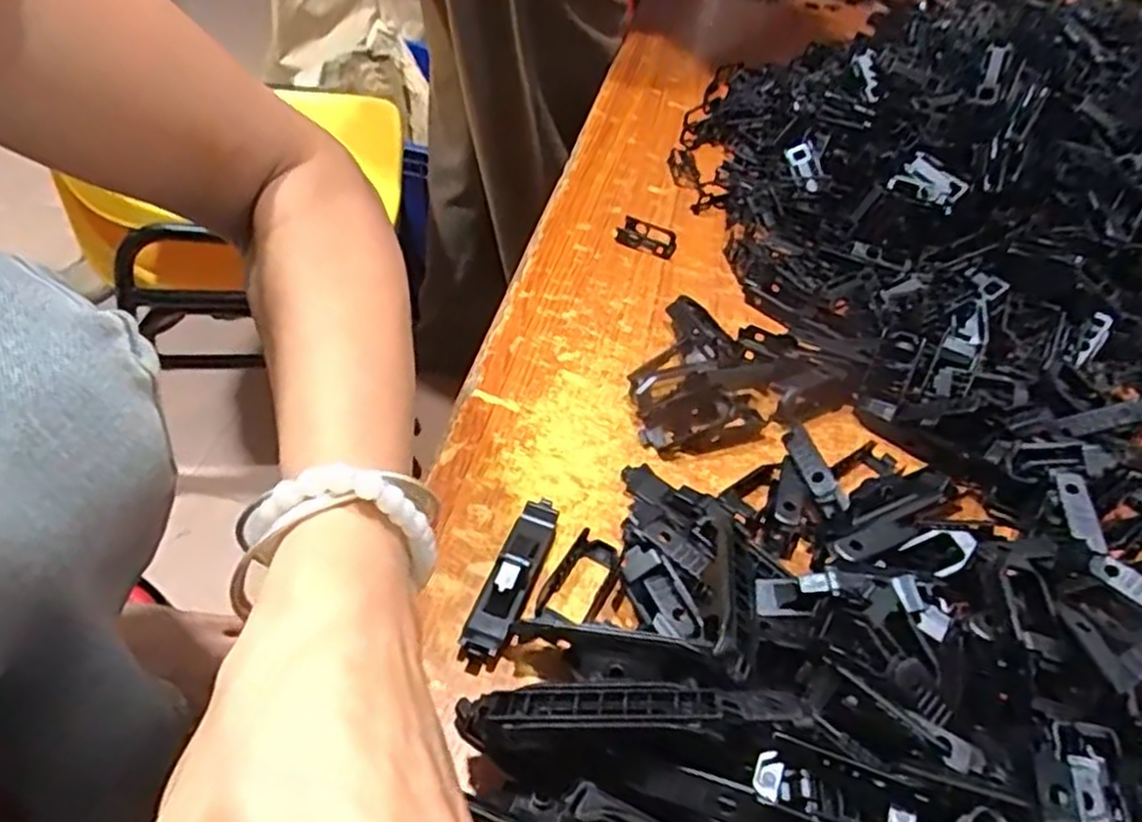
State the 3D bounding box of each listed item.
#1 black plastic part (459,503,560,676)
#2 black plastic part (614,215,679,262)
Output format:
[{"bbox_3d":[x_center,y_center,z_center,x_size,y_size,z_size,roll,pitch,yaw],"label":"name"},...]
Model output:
[{"bbox_3d":[-0.025,0.072,0.315,0.019,0.009,0.082,16,47,8],"label":"black plastic part"},{"bbox_3d":[0.051,-0.119,0.512,0.040,0.015,0.021,24,49,15],"label":"black plastic part"}]

